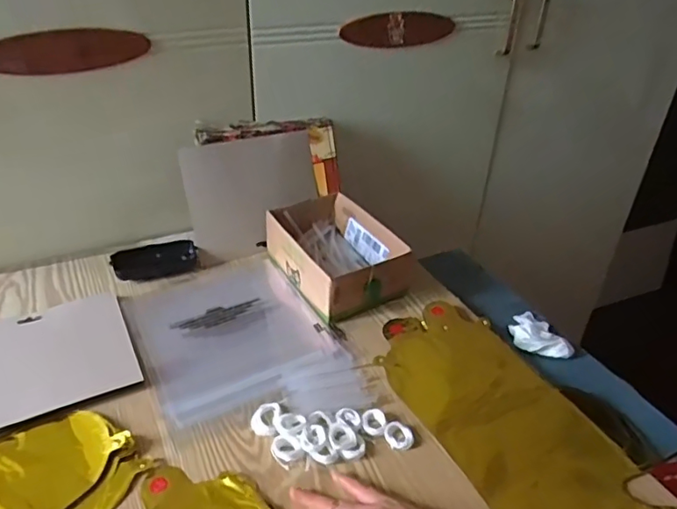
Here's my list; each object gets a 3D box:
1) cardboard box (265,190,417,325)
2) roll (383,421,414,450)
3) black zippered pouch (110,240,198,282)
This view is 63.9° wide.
[{"bbox_3d":[-0.003,-0.007,0.730,0.139,0.064,0.200,-16,38,-25],"label":"cardboard box"},{"bbox_3d":[0.059,0.174,0.525,0.028,0.007,0.027,2,34,-1],"label":"roll"},{"bbox_3d":[-0.250,0.007,0.743,0.108,0.034,0.029,-8,35,-16],"label":"black zippered pouch"}]

